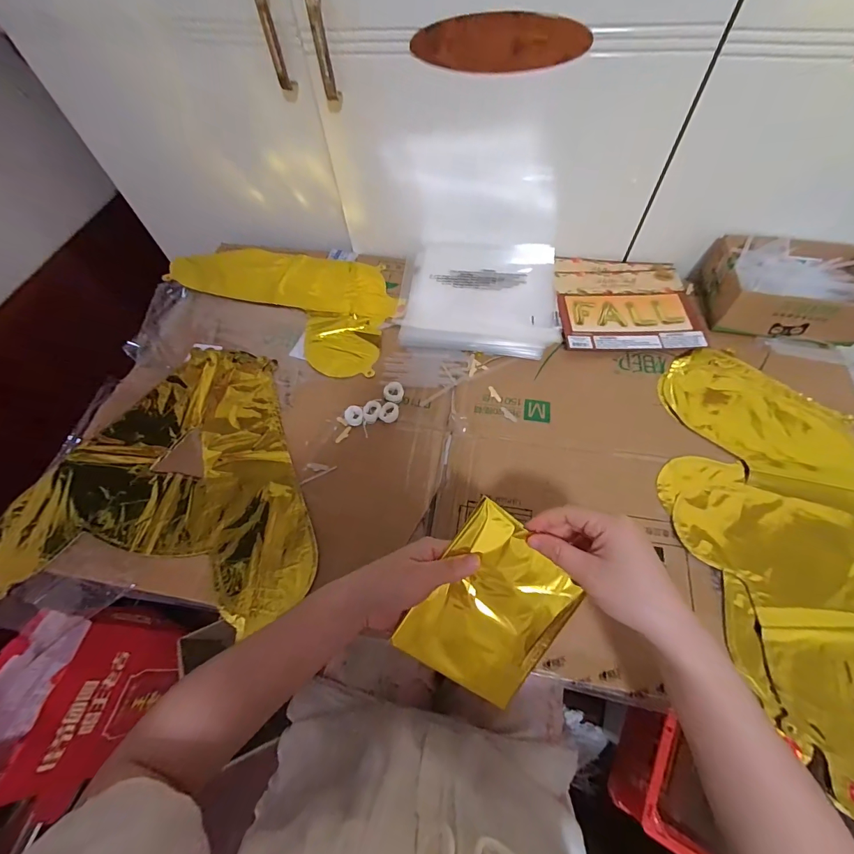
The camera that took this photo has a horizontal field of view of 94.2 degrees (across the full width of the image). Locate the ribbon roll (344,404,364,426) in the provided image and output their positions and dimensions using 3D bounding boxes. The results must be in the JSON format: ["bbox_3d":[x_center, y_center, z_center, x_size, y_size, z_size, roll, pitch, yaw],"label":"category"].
[{"bbox_3d":[-0.094,-0.015,0.514,0.024,0.005,0.028,-30,64,-13],"label":"ribbon roll"}]

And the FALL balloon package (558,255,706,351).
[{"bbox_3d":[0.294,-0.190,0.591,0.198,0.011,0.188,0,61,3],"label":"FALL balloon package"}]

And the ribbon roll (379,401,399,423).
[{"bbox_3d":[-0.049,-0.019,0.513,0.023,0.006,0.028,8,62,7],"label":"ribbon roll"}]

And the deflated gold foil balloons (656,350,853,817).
[{"bbox_3d":[0.371,0.101,0.424,0.213,0.016,0.437,14,63,10],"label":"deflated gold foil balloons"}]

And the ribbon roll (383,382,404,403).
[{"bbox_3d":[-0.045,-0.046,0.526,0.026,0.005,0.031,6,61,6],"label":"ribbon roll"}]

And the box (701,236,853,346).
[{"bbox_3d":[0.508,-0.198,0.559,0.193,0.062,0.146,10,62,8],"label":"box"}]

